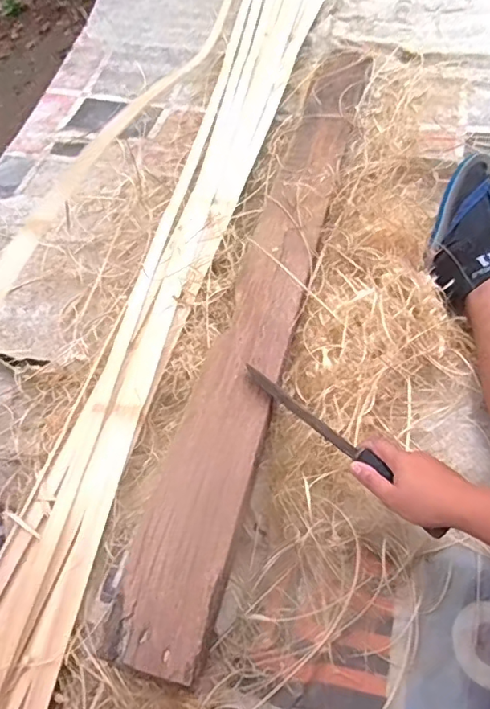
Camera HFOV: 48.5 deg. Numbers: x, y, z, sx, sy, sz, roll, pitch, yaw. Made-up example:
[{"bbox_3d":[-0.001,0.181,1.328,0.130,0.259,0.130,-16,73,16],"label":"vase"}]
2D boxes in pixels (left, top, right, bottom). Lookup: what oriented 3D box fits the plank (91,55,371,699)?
[{"bbox_3d":[0.064,-0.173,0.865,0.107,0.031,1.227,12,55,10],"label":"plank"}]

